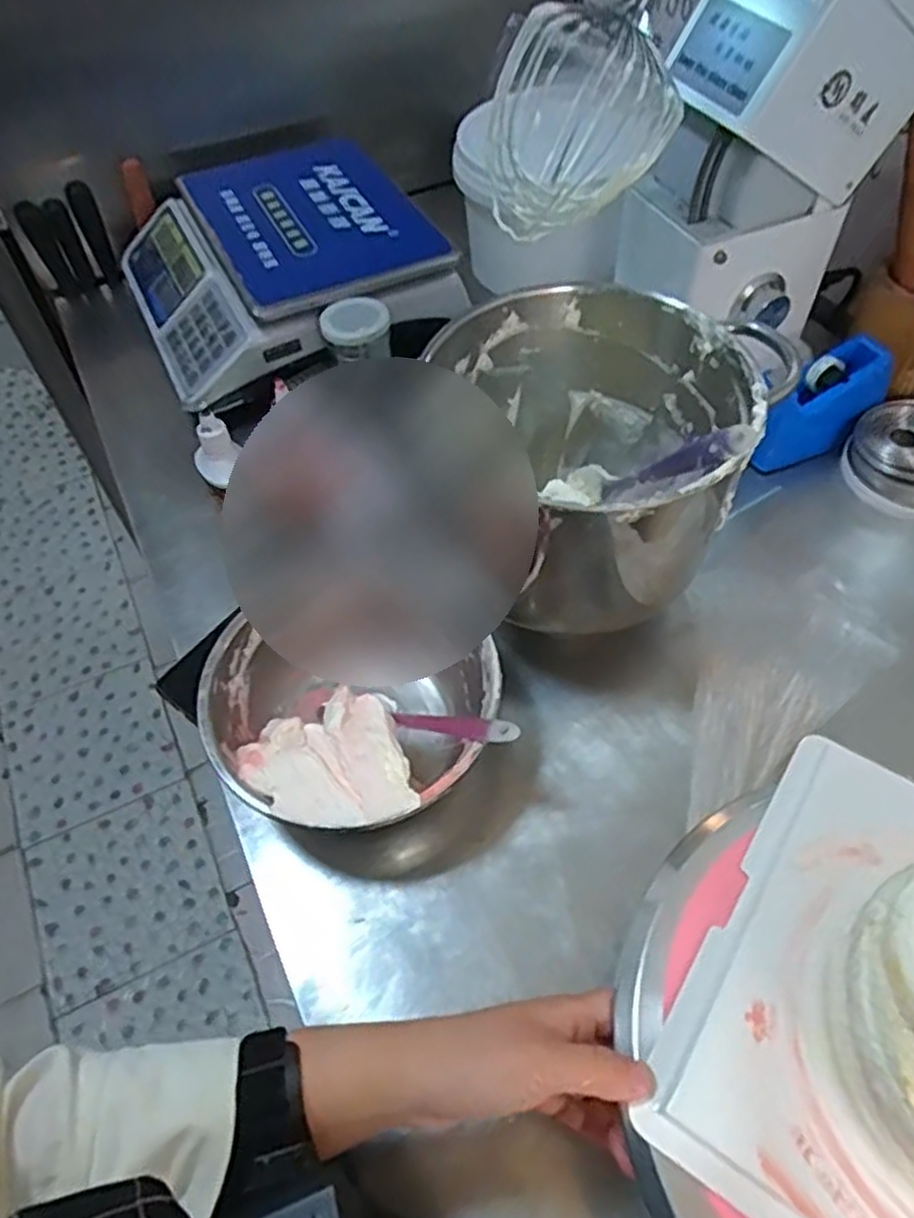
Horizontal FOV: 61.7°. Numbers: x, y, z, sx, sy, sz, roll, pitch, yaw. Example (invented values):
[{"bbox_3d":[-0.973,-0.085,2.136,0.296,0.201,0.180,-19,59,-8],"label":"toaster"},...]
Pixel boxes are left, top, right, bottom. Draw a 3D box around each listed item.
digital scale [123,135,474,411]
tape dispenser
[{"bbox_3d":[-0.210,-0.405,0.889,0.325,0.093,0.328,-23,57,-14],"label":"digital scale"},{"bbox_3d":[0.348,-0.196,0.744,0.130,0.090,0.063,-27,58,-16],"label":"tape dispenser"}]

